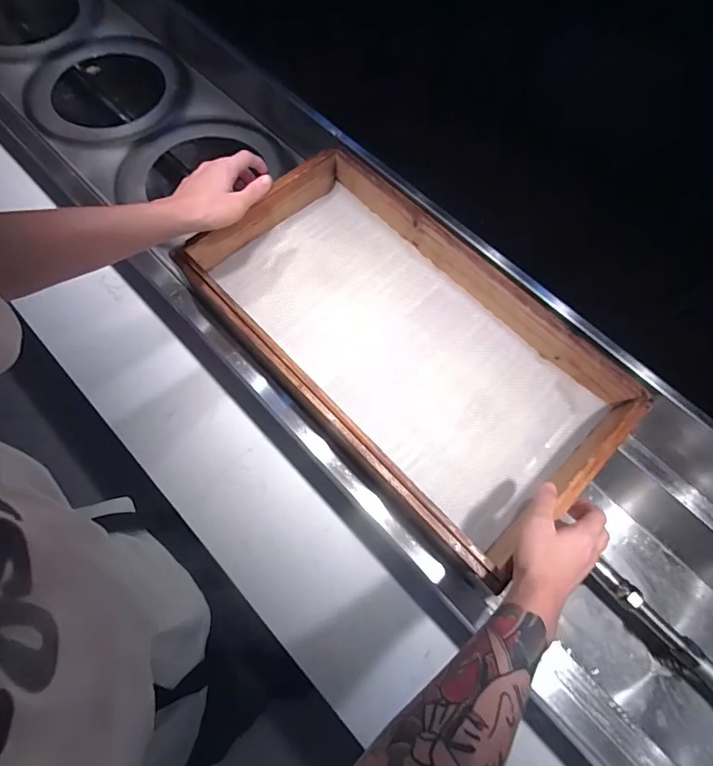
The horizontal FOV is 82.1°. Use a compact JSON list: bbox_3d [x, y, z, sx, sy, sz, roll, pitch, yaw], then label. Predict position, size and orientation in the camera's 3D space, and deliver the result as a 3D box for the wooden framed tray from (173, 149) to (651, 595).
[{"bbox_3d":[0.052,-0.065,0.544,0.291,0.099,0.544,-43,79,-13],"label":"wooden framed tray"}]

